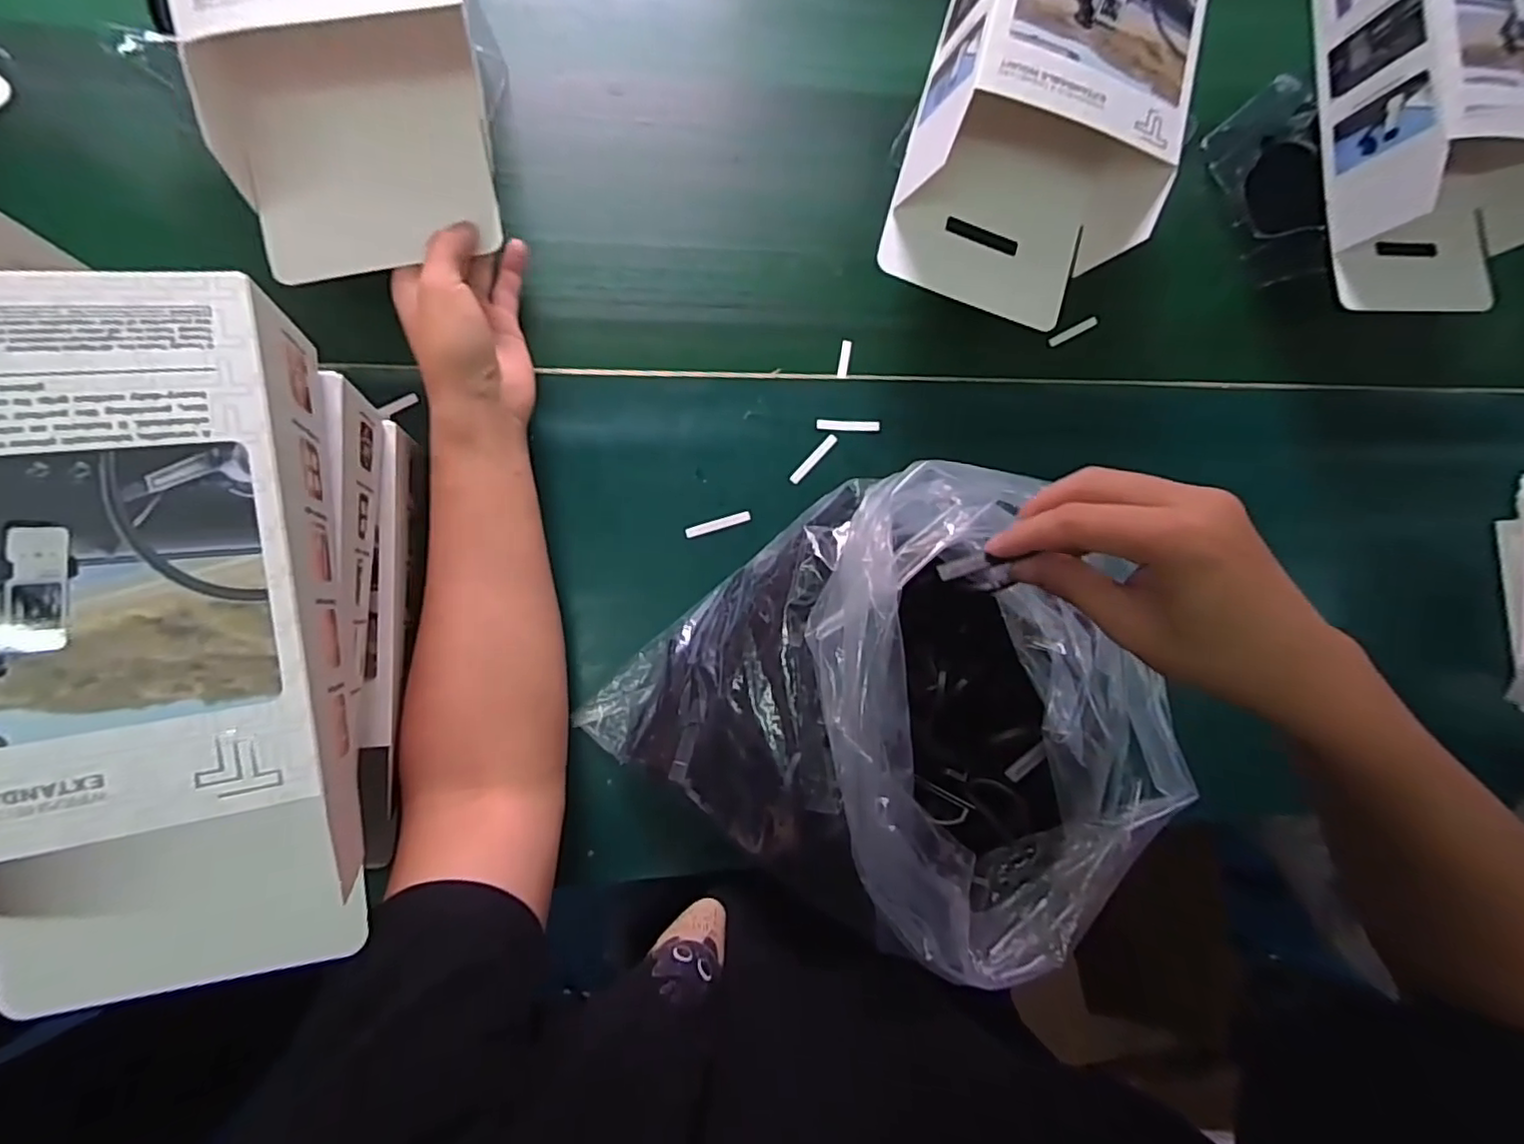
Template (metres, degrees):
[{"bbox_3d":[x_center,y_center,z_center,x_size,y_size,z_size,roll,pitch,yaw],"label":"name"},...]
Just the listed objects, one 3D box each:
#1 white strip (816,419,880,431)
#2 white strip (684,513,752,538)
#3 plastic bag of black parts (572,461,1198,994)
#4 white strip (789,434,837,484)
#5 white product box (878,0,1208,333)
[{"bbox_3d":[0.063,-0.107,0.466,0.046,0.004,0.008,0,84,-8],"label":"white strip"},{"bbox_3d":[-0.030,-0.033,0.447,0.046,0.004,0.007,-18,89,-9],"label":"white strip"},{"bbox_3d":[0.077,0.097,0.374,0.280,0.139,0.231,42,82,-3],"label":"plastic bag of black parts"},{"bbox_3d":[0.037,-0.081,0.461,0.007,0.004,0.047,43,82,-3],"label":"white strip"},{"bbox_3d":[0.183,-0.302,0.409,0.147,0.084,0.246,16,82,-6],"label":"white product box"}]

